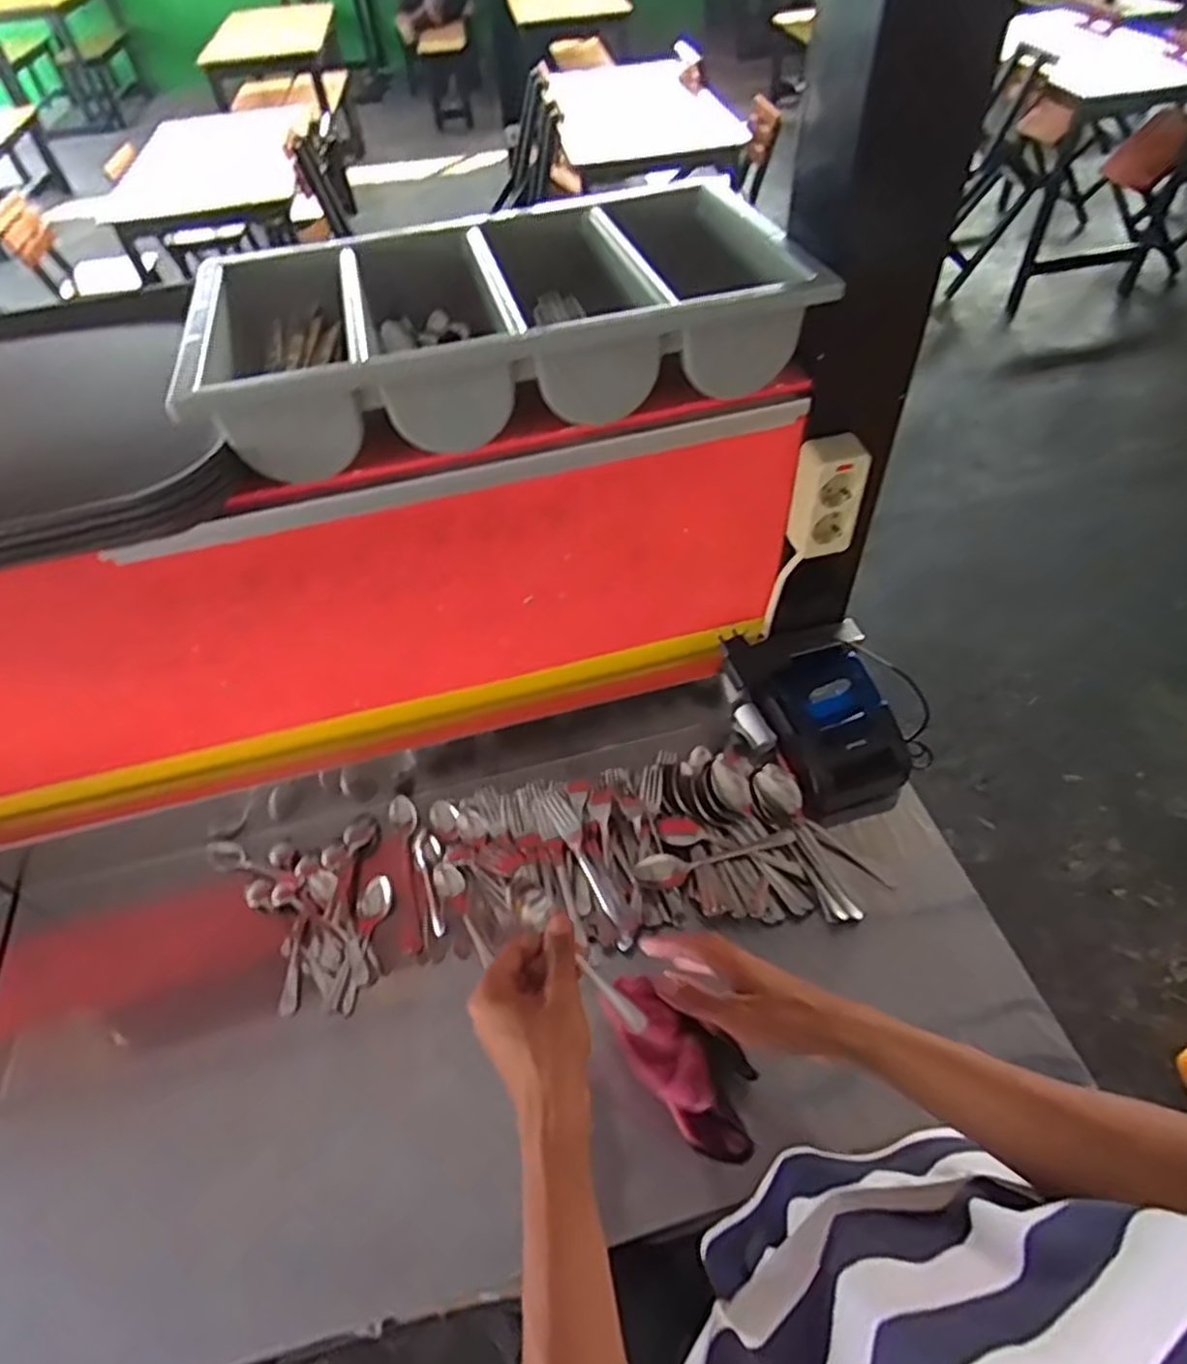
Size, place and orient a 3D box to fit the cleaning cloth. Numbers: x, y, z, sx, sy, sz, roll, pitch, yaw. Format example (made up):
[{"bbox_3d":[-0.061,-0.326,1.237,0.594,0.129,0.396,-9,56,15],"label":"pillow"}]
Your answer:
[{"bbox_3d":[0.083,0.323,0.632,0.075,0.178,0.083,-4,38,52],"label":"cleaning cloth"}]

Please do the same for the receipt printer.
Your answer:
[{"bbox_3d":[0.259,0.039,0.848,0.134,0.105,0.203,-21,52,-11],"label":"receipt printer"}]

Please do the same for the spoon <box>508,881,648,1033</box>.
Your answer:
[{"bbox_3d":[-0.008,0.194,0.525,0.141,0.009,0.022,50,62,-9],"label":"spoon"}]

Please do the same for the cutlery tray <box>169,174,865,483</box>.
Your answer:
[{"bbox_3d":[-0.086,-0.346,0.686,0.488,0.099,0.344,-14,51,-6],"label":"cutlery tray"}]

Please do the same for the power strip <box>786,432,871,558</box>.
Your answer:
[{"bbox_3d":[0.227,-0.178,0.728,0.060,0.118,0.039,-12,51,-5],"label":"power strip"}]

